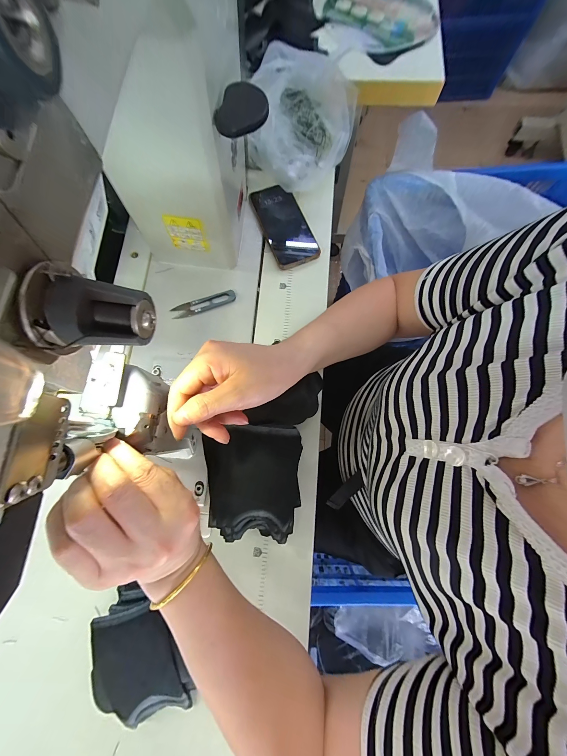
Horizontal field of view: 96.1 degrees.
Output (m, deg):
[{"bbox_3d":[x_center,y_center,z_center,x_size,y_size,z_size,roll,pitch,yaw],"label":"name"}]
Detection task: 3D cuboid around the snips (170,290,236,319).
[{"bbox_3d":[-0.125,-0.115,0.405,0.100,0.012,0.023,-20,78,-3],"label":"snips"}]

